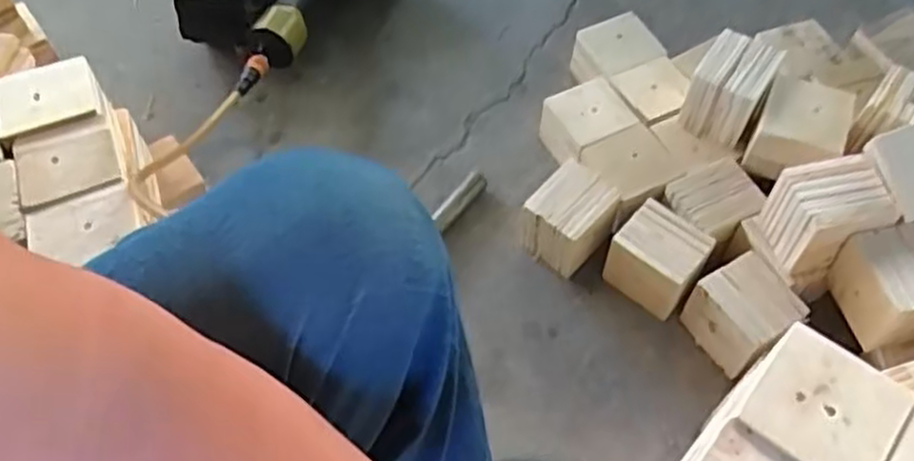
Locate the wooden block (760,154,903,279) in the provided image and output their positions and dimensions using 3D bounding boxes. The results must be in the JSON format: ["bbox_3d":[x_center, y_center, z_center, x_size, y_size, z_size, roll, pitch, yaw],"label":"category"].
[{"bbox_3d":[0.385,-0.011,0.799,0.099,0.099,0.087,-10,57,-3],"label":"wooden block"}]

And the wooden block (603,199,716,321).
[{"bbox_3d":[0.232,0.034,0.868,0.096,0.077,0.086,35,66,23],"label":"wooden block"}]

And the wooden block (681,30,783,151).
[{"bbox_3d":[0.336,-0.173,0.923,0.083,0.086,0.098,27,63,19],"label":"wooden block"}]

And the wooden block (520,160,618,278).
[{"bbox_3d":[0.138,-0.012,0.893,0.092,0.103,0.097,34,65,22],"label":"wooden block"}]

